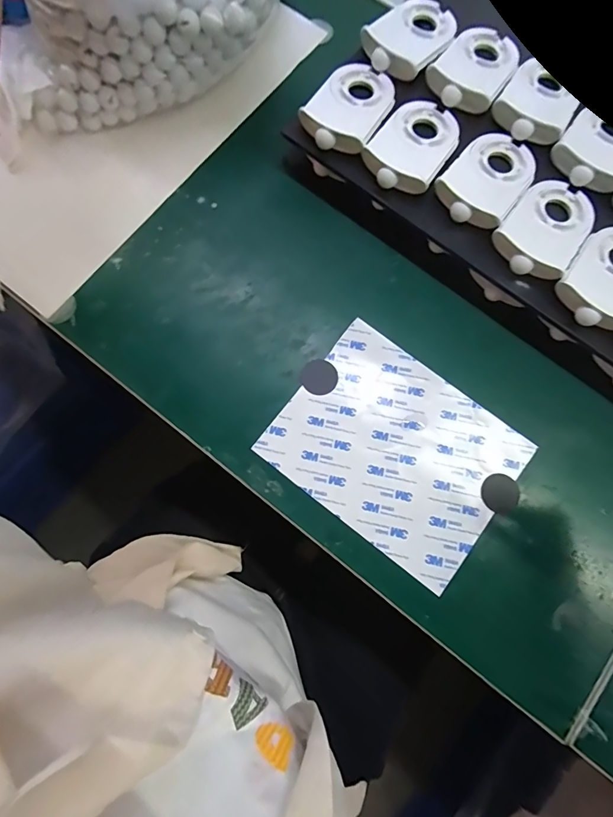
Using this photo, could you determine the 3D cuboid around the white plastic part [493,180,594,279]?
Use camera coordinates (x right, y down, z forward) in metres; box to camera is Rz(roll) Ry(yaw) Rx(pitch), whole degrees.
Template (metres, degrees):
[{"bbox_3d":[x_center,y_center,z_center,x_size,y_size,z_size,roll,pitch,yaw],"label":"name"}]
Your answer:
[{"bbox_3d":[0.184,-0.139,0.315,0.057,0.010,0.089,36,80,7],"label":"white plastic part"}]

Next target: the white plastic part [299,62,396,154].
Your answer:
[{"bbox_3d":[0.035,-0.244,0.330,0.057,0.014,0.086,28,79,6],"label":"white plastic part"}]

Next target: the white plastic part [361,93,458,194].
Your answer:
[{"bbox_3d":[0.087,-0.213,0.332,0.059,0.012,0.094,36,80,7],"label":"white plastic part"}]

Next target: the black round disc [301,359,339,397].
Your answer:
[{"bbox_3d":[0.011,-0.025,0.332,0.029,0.004,0.029,0,77,0],"label":"black round disc"}]

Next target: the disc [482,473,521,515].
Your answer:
[{"bbox_3d":[0.148,0.065,0.314,0.028,0.004,0.028,0,77,0],"label":"disc"}]

